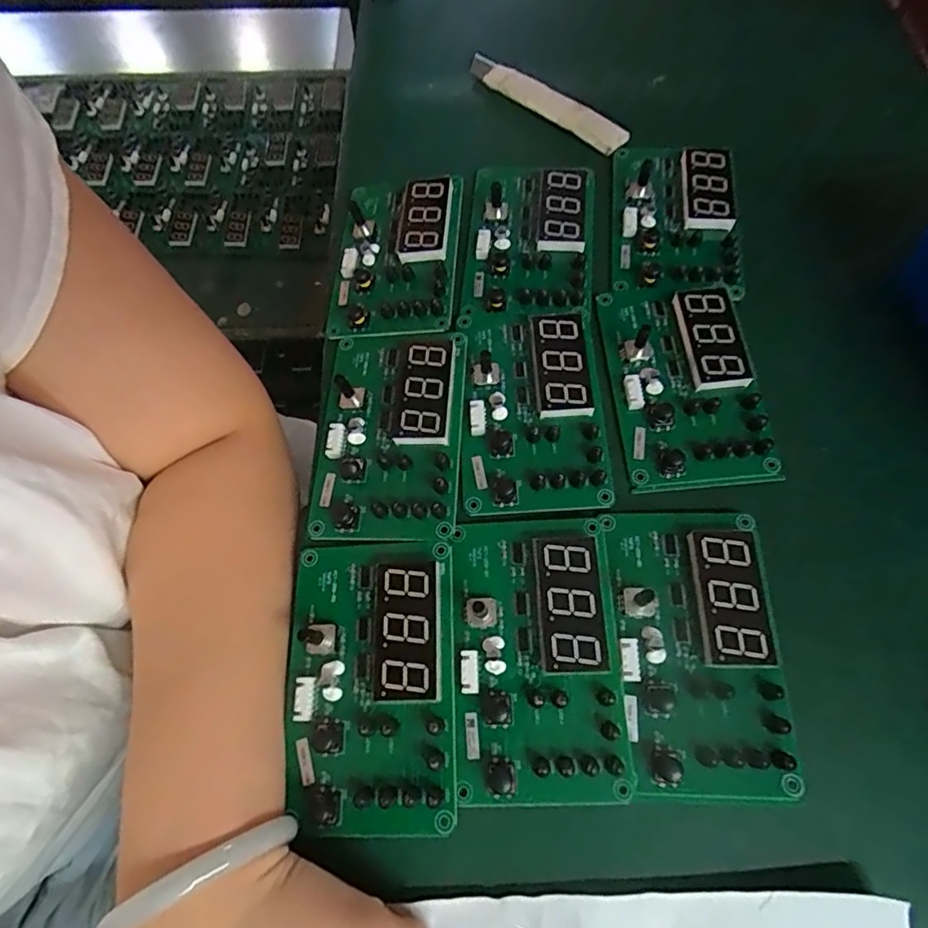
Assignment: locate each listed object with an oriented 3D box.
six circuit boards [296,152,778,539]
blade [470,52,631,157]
[{"bbox_3d":[0.041,-0.084,0.311,0.234,0.017,0.245,0,68,0],"label":"six circuit boards"},{"bbox_3d":[0.056,-0.260,0.389,0.135,0.007,0.022,38,73,14],"label":"blade"}]

